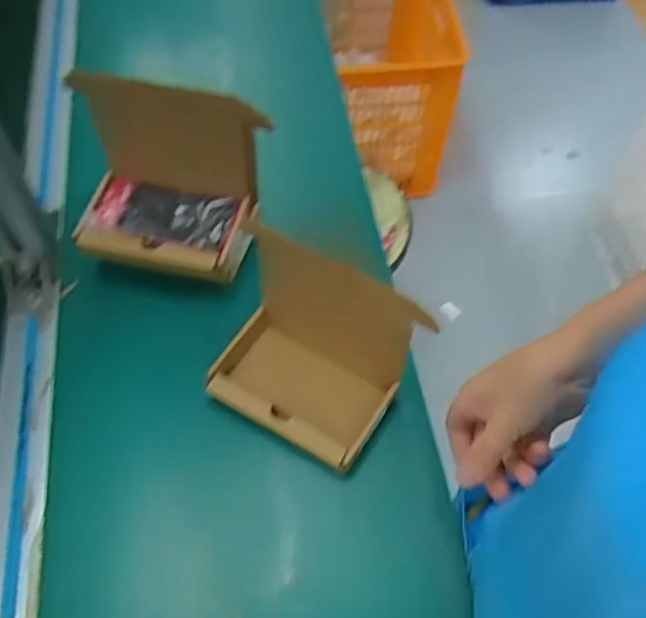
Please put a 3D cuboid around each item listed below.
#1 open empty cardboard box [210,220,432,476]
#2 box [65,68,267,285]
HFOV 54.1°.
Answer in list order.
[{"bbox_3d":[-0.013,0.029,0.459,0.135,0.115,0.097,23,61,13],"label":"open empty cardboard box"},{"bbox_3d":[-0.132,-0.101,0.529,0.154,0.110,0.112,3,58,1],"label":"box"}]

